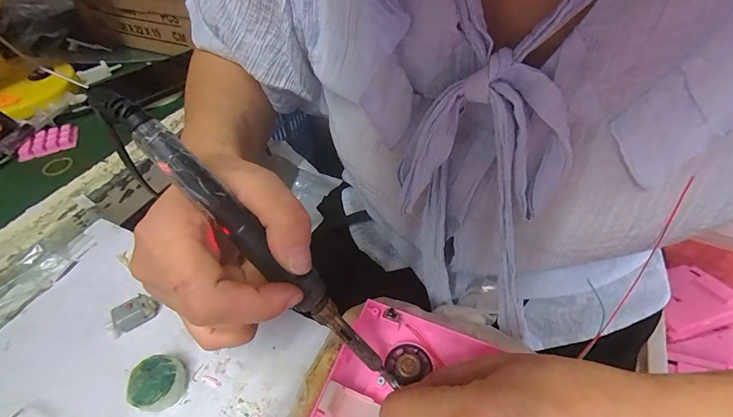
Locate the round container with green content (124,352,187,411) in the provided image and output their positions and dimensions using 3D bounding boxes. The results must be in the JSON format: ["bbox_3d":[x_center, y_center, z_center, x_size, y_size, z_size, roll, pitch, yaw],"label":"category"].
[{"bbox_3d":[-0.140,0.118,0.239,0.031,0.018,0.030,-1,46,1],"label":"round container with green content"}]

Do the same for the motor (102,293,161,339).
[{"bbox_3d":[-0.180,0.082,0.274,0.036,0.019,0.016,-27,51,-21],"label":"motor"}]

